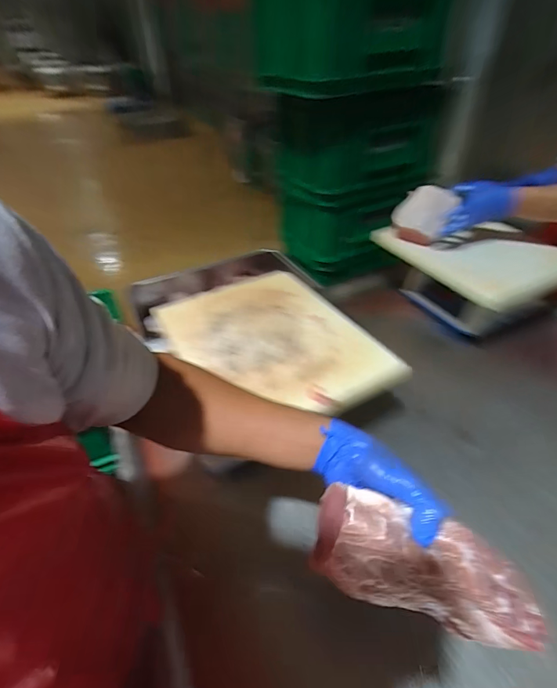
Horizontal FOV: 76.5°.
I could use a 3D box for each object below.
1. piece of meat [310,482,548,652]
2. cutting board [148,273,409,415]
[{"bbox_3d":[0.115,0.181,0.287,0.172,0.070,0.060,23,46,4],"label":"piece of meat"},{"bbox_3d":[-0.024,-0.016,0.632,0.305,0.020,0.392,-20,42,-21],"label":"cutting board"}]

